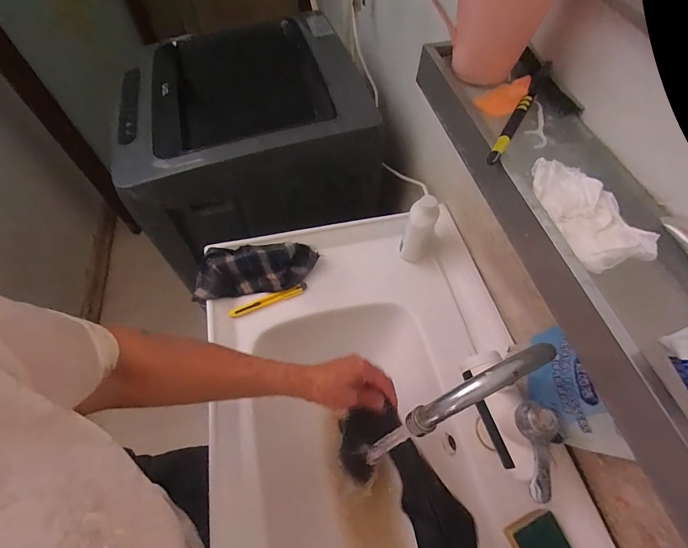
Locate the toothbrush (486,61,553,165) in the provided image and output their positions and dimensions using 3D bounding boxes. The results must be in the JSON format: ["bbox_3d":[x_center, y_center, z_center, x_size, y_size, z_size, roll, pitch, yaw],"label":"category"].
[{"bbox_3d":[0.171,-0.160,0.328,0.014,0.011,0.176,29,63,16],"label":"toothbrush"}]

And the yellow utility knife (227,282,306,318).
[{"bbox_3d":[-0.131,0.047,0.592,0.138,0.016,0.018,-22,62,-14],"label":"yellow utility knife"}]

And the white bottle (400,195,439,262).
[{"bbox_3d":[0.133,-0.076,0.610,0.049,0.136,0.056,21,61,11],"label":"white bottle"}]

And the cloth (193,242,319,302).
[{"bbox_3d":[-0.154,-0.010,0.612,0.213,0.046,0.105,-8,59,-6],"label":"cloth"}]

